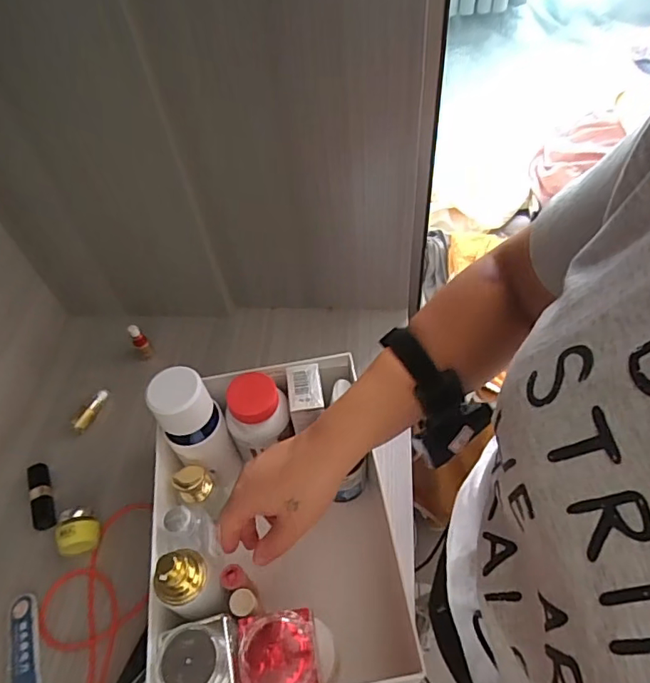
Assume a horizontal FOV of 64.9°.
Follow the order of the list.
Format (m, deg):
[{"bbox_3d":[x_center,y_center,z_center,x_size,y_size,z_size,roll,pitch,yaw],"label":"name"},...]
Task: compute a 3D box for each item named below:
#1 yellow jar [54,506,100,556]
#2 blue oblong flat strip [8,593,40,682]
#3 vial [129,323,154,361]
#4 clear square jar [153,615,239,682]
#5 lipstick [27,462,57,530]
[{"bbox_3d":[-0.259,0.202,0.541,0.041,0.040,0.042,-25,54,-14],"label":"yellow jar"},{"bbox_3d":[-0.289,0.294,0.489,0.027,0.004,0.099,-20,53,-10],"label":"blue oblong flat strip"},{"bbox_3d":[-0.245,-0.001,0.677,0.017,0.052,0.016,-30,55,-17],"label":"vial"},{"bbox_3d":[-0.097,0.244,0.388,0.055,0.040,0.056,-13,52,-5],"label":"clear square jar"},{"bbox_3d":[-0.322,0.174,0.578,0.022,0.020,0.077,-19,53,-10],"label":"lipstick"}]

